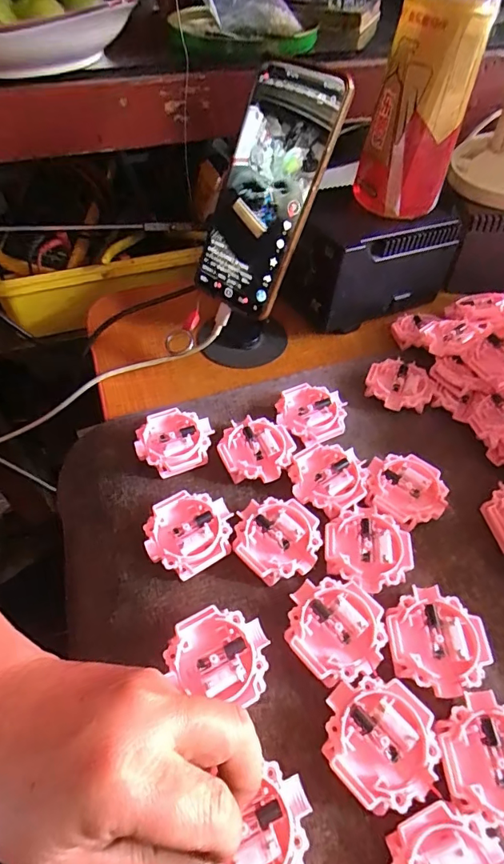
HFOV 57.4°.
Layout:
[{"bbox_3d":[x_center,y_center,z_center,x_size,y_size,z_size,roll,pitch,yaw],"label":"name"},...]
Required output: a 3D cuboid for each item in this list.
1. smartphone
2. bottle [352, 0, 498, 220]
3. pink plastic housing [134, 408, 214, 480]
[{"bbox_3d":[0.009,-0.174,0.344,0.080,0.165,0.016,37,29,25],"label":"smartphone"},{"bbox_3d":[0.132,-0.263,0.360,0.065,0.159,0.056,-15,53,-13],"label":"bottle"},{"bbox_3d":[-0.056,0.006,0.337,0.055,0.013,0.049,-20,54,-17],"label":"pink plastic housing"}]

